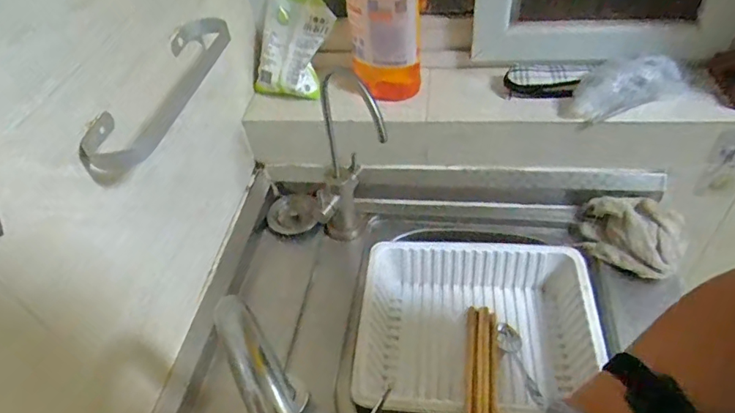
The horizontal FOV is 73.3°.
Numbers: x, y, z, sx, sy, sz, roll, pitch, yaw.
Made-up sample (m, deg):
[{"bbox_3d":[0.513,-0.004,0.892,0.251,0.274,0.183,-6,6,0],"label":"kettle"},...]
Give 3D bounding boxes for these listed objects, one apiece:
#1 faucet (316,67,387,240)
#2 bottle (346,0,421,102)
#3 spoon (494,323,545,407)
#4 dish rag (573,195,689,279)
[{"bbox_3d":[-0.034,-0.044,0.640,0.082,0.282,0.152,-15,45,-9],"label":"faucet"},{"bbox_3d":[0.026,-0.268,0.662,0.101,0.288,0.070,16,49,21],"label":"bottle"},{"bbox_3d":[0.193,0.200,0.627,0.032,0.023,0.147,-6,21,1],"label":"spoon"},{"bbox_3d":[0.356,0.034,0.673,0.134,0.048,0.101,28,54,30],"label":"dish rag"}]

